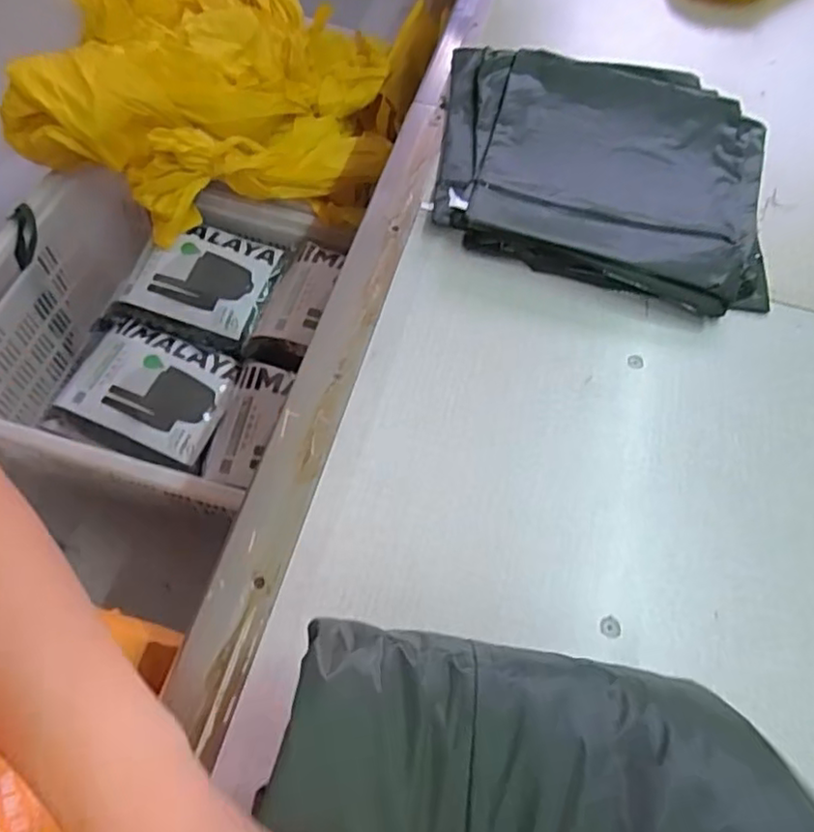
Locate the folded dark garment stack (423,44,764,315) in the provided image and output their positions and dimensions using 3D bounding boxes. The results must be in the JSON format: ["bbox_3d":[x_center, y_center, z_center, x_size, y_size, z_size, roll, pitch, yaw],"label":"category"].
[{"bbox_3d":[0.209,-0.280,0.687,0.346,0.029,0.347,14,61,4],"label":"folded dark garment stack"}]

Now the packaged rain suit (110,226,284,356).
[{"bbox_3d":[-0.378,-0.253,1.176,0.258,0.061,0.221,15,60,4],"label":"packaged rain suit"}]

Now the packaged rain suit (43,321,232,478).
[{"bbox_3d":[-0.461,-0.047,1.105,0.297,0.034,0.235,16,61,5],"label":"packaged rain suit"}]

